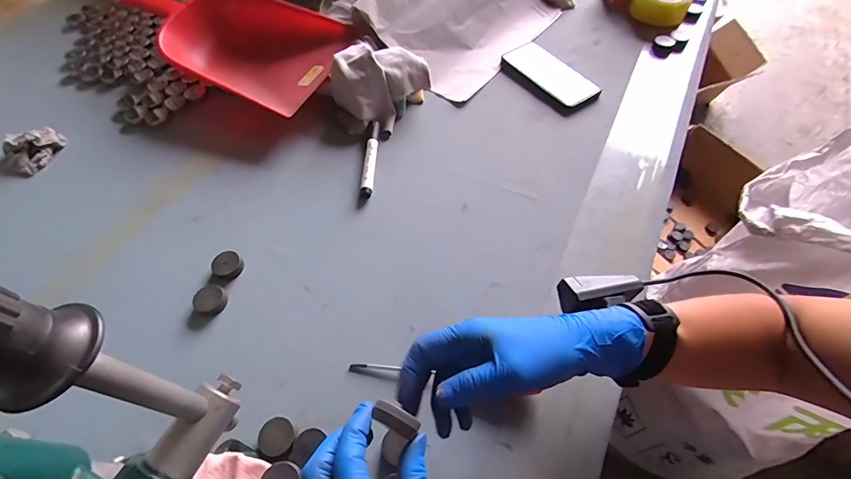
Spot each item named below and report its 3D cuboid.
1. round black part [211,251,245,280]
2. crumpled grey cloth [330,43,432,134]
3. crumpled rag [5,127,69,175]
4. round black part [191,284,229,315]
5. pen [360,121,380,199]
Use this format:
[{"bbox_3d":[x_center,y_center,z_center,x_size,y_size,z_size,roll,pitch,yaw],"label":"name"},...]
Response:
[{"bbox_3d":[-0.234,0.031,0.467,0.032,0.014,0.032,-1,57,1],"label":"round black part"},{"bbox_3d":[-0.076,-0.241,0.602,0.120,0.071,0.132,29,62,19],"label":"crumpled grey cloth"},{"bbox_3d":[-0.568,-0.128,0.567,0.052,0.034,0.076,7,58,6],"label":"crumpled rag"},{"bbox_3d":[-0.241,0.067,0.442,0.031,0.012,0.033,-1,57,1],"label":"round black part"},{"bbox_3d":[-0.076,-0.115,0.557,0.017,0.018,0.131,1,57,3],"label":"pen"}]

